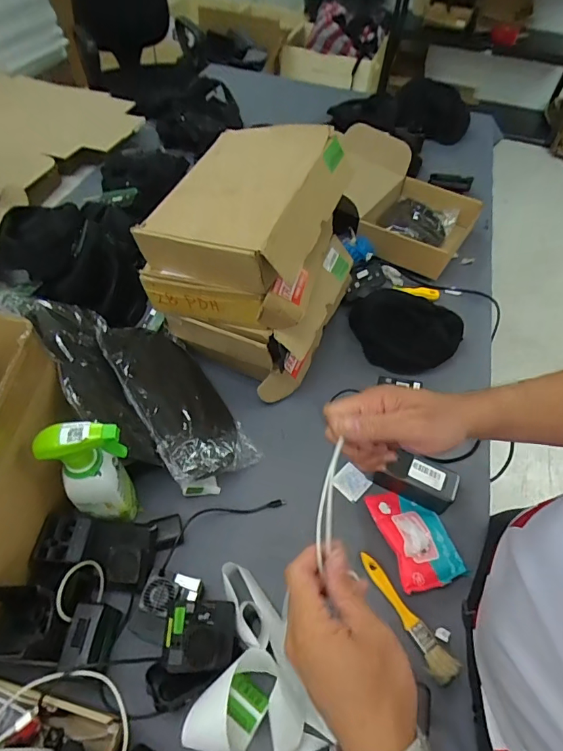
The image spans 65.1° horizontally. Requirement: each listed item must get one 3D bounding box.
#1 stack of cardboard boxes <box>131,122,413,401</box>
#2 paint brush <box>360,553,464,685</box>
[{"bbox_3d":[-0.037,-0.185,0.716,0.262,0.295,0.279,23,56,13],"label":"stack of cardboard boxes"},{"bbox_3d":[0.160,0.312,0.579,0.033,0.011,0.169,-28,60,-22],"label":"paint brush"}]

